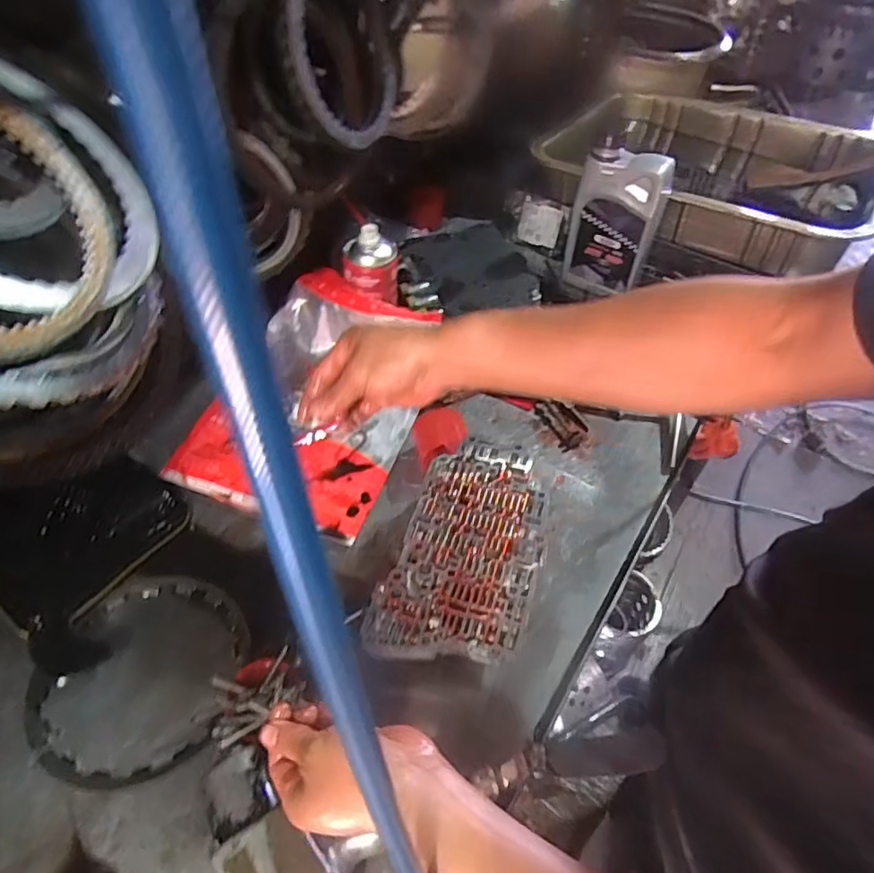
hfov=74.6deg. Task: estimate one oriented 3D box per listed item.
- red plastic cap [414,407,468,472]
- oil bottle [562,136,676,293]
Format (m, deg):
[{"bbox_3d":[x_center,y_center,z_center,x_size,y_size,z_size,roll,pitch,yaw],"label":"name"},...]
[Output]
[{"bbox_3d":[0.005,0.005,0.680,0.061,0.047,0.060,1,51,-1],"label":"red plastic cap"},{"bbox_3d":[0.245,-0.294,0.791,0.115,0.192,0.046,25,55,17],"label":"oil bottle"}]

